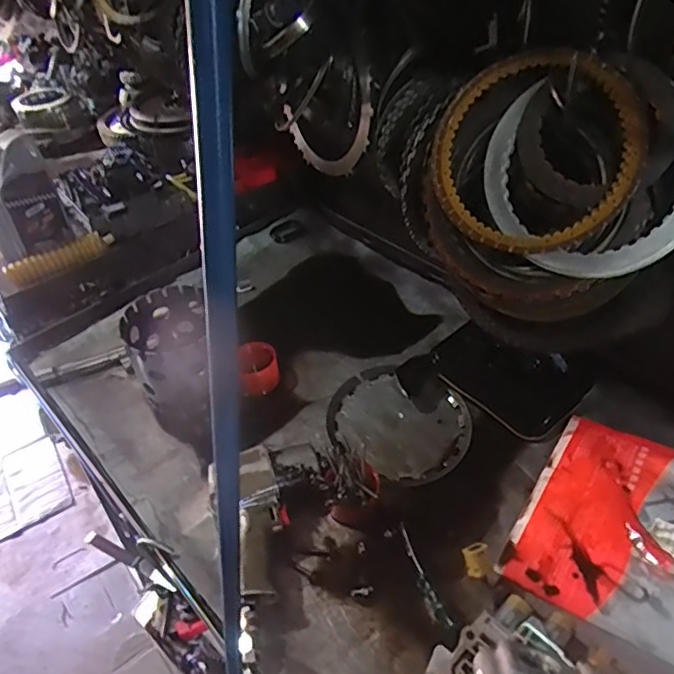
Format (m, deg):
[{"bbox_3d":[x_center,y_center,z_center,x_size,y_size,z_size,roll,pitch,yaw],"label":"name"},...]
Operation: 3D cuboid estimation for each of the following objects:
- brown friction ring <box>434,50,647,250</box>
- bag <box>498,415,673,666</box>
[{"bbox_3d":[0.167,-0.159,0.509,0.172,0.007,0.167,-1,88,21],"label":"brown friction ring"},{"bbox_3d":[0.362,0.199,0.621,0.300,0.099,0.254,25,52,28],"label":"bag"}]

